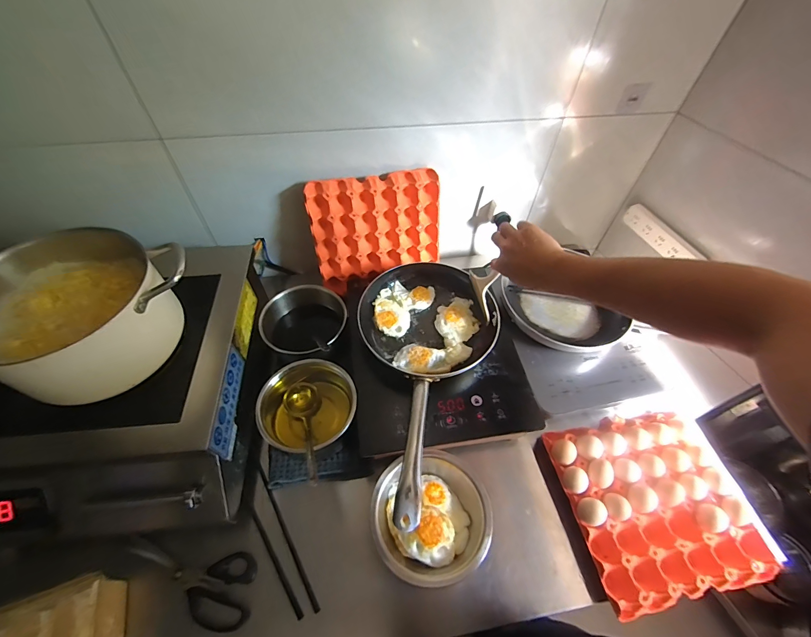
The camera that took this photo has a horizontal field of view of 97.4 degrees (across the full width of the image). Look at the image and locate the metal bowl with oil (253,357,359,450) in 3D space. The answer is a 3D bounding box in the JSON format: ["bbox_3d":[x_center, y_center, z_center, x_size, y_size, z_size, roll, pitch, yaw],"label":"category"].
[{"bbox_3d":[-0.179,0.163,0.683,0.172,0.109,0.167,1,54,-1],"label":"metal bowl with oil"}]

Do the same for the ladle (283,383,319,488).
[{"bbox_3d":[-0.177,0.206,0.628,0.065,0.056,0.247,-15,29,-13],"label":"ladle"}]

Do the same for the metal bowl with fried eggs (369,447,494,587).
[{"bbox_3d":[0.044,0.334,0.609,0.195,0.056,0.189,1,54,-1],"label":"metal bowl with fried eggs"}]

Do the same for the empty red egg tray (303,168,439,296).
[{"bbox_3d":[-0.066,-0.205,0.842,0.293,0.251,0.043,-10,33,-9],"label":"empty red egg tray"}]

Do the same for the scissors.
[{"bbox_3d":[-0.342,0.416,0.559,0.211,0.006,0.097,13,49,-6],"label":"scissors"}]

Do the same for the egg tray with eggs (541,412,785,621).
[{"bbox_3d":[0.437,0.315,0.629,0.301,0.057,0.285,-10,55,-9],"label":"egg tray with eggs"}]

